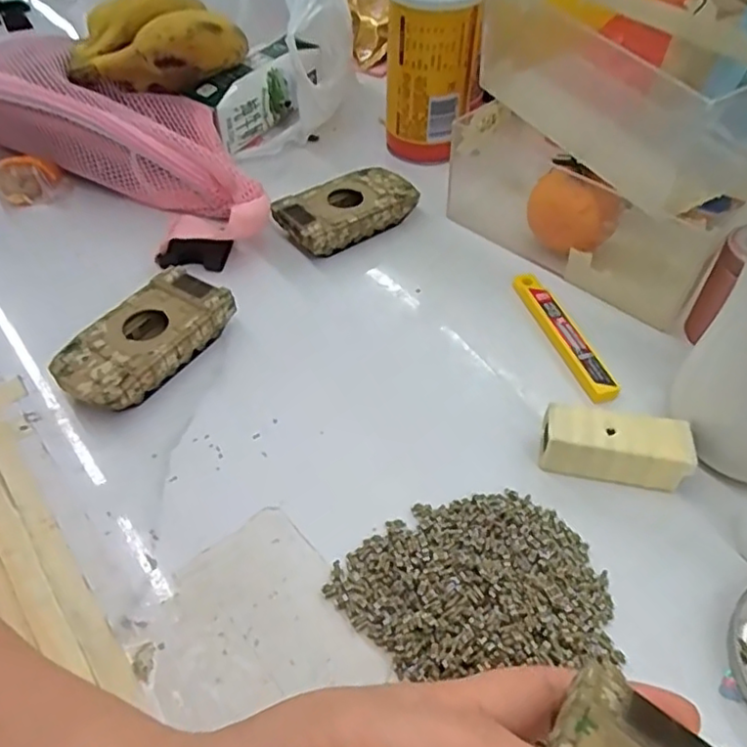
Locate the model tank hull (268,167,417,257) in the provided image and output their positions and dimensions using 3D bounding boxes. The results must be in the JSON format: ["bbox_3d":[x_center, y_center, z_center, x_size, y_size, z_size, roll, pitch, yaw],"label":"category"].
[{"bbox_3d":[-0.016,-0.111,0.439,0.094,0.027,0.046,-28,54,-23],"label":"model tank hull"}]

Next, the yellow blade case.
[{"bbox_3d":[0.110,-0.024,0.372,0.017,0.008,0.108,-12,49,-10],"label":"yellow blade case"}]

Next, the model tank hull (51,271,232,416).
[{"bbox_3d":[-0.127,-0.016,0.354,0.049,0.027,0.094,26,53,22],"label":"model tank hull"}]

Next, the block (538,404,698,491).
[{"bbox_3d":[0.115,0.037,0.307,0.067,0.027,0.028,8,48,8],"label":"block"}]

